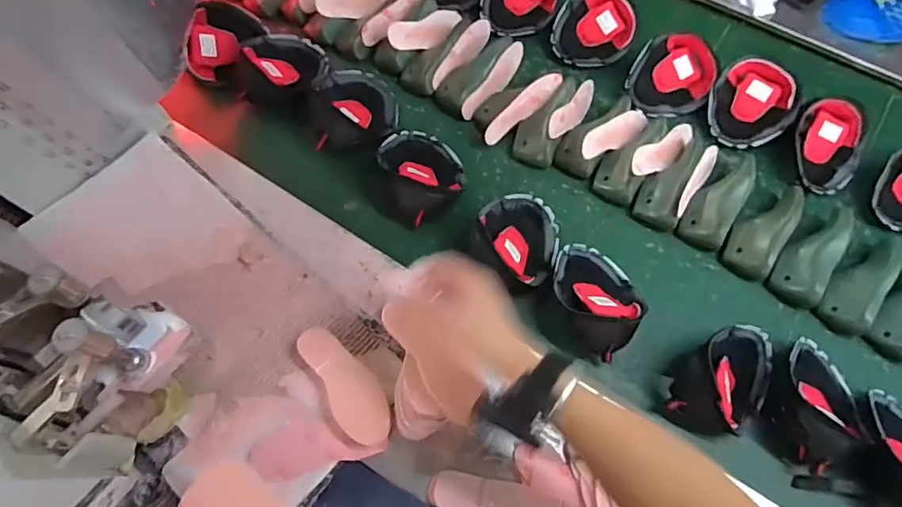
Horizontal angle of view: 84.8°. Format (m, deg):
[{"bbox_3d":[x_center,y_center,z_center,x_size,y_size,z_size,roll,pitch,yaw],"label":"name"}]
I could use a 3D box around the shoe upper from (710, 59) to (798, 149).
[{"bbox_3d":[0.503,-0.249,0.831,0.133,0.054,0.147,28,70,9],"label":"shoe upper"}]

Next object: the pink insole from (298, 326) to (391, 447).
[{"bbox_3d":[-0.131,0.162,0.622,0.061,0.025,0.163,-31,72,-13],"label":"pink insole"}]

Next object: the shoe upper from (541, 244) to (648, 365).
[{"bbox_3d":[0.202,0.058,0.684,0.137,0.082,0.161,25,70,8],"label":"shoe upper"}]

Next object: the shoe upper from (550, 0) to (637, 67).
[{"bbox_3d":[0.257,-0.406,0.885,0.139,0.046,0.129,11,68,3],"label":"shoe upper"}]

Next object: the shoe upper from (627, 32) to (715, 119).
[{"bbox_3d":[0.383,-0.307,0.854,0.131,0.048,0.159,34,71,12],"label":"shoe upper"}]

